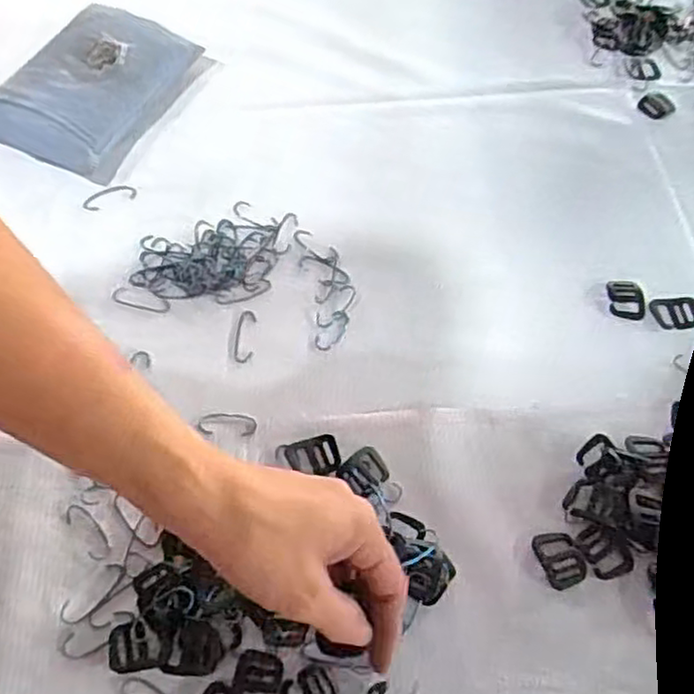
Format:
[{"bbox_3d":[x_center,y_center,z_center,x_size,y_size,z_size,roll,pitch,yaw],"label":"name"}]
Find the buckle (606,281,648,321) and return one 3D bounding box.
[{"bbox_3d":[0.206,-0.035,0.519,0.026,0.007,0.033,3,60,0],"label":"buckle"}]

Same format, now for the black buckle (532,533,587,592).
[{"bbox_3d":[0.129,0.127,0.425,0.025,0.004,0.033,-17,62,-11],"label":"black buckle"}]

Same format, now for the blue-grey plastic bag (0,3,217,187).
[{"bbox_3d":[-0.205,-0.213,0.586,0.117,0.026,0.173,28,64,3],"label":"blue-grey plastic bag"}]

